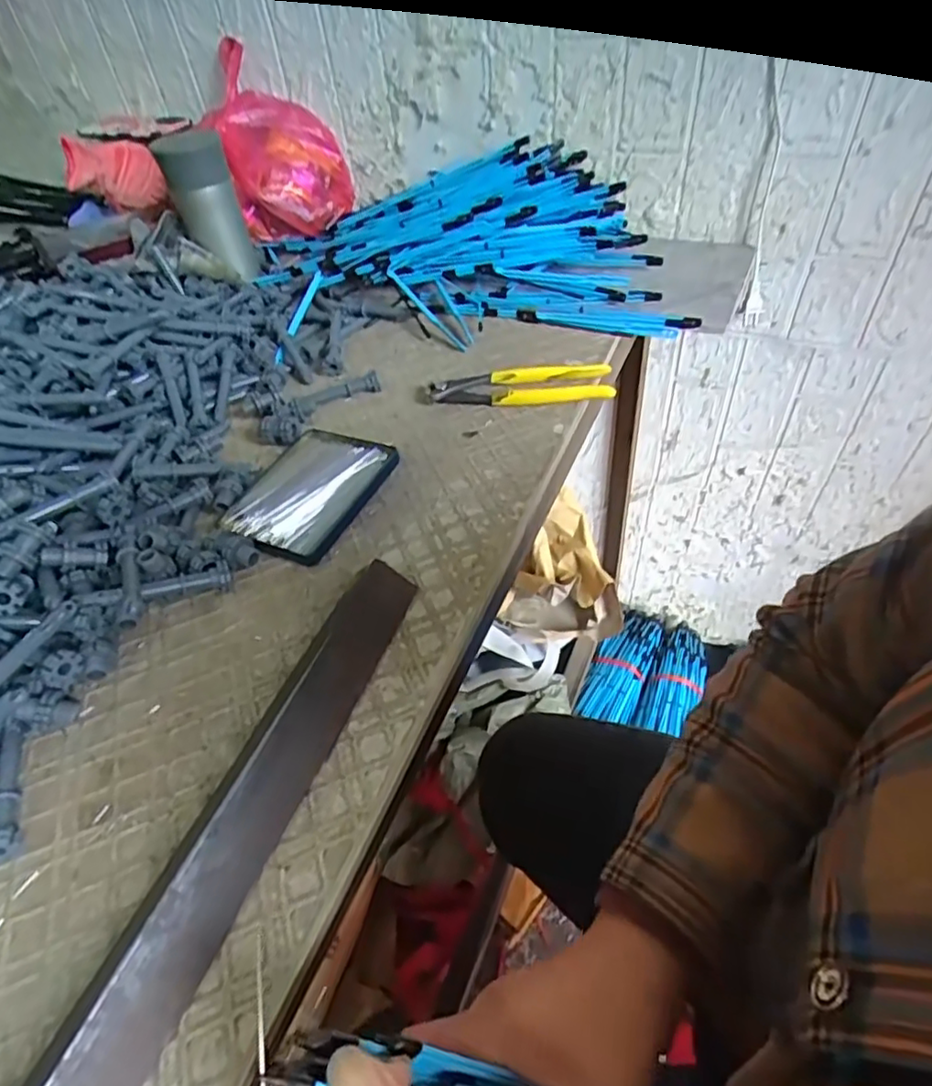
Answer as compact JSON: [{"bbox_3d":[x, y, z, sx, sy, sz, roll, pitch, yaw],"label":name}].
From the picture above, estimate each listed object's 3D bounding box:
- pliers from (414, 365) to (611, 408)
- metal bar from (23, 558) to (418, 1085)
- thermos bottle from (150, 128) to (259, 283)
[{"bbox_3d":[0.042,-0.143,0.548,0.174,0.019,0.043,0,47,7],"label":"pliers"},{"bbox_3d":[-0.115,0.131,0.310,0.050,0.027,0.312,14,52,17],"label":"metal bar"},{"bbox_3d":[-0.284,-0.371,0.666,0.066,0.152,0.054,-22,51,-14],"label":"thermos bottle"}]

